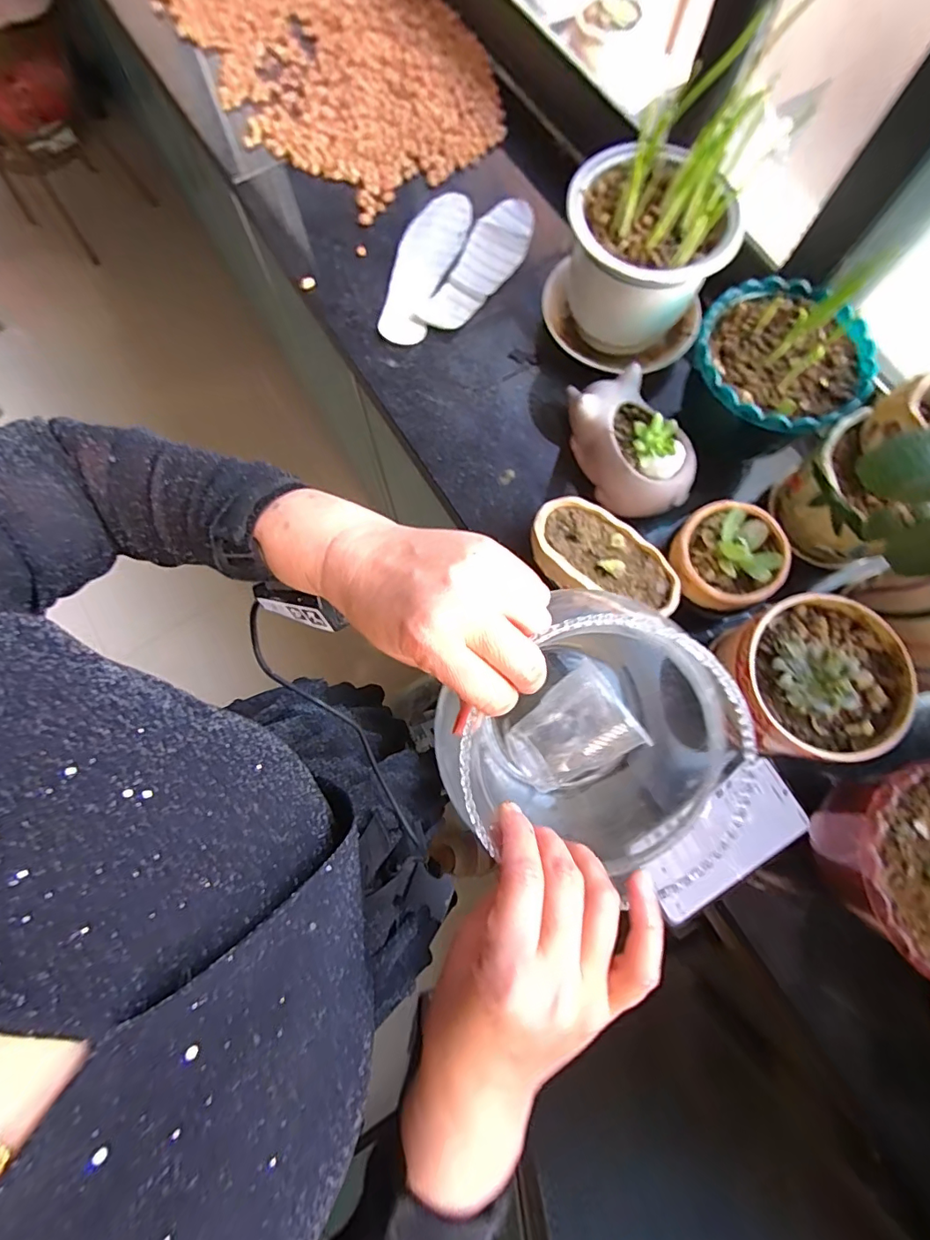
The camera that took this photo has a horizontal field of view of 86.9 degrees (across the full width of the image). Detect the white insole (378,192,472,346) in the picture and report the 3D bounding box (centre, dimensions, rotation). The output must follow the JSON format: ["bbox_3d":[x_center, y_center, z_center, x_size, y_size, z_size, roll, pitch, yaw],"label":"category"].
[{"bbox_3d":[-0.051,-0.427,0.588,0.068,0.007,0.224,18,79,4],"label":"white insole"}]

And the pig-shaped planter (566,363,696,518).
[{"bbox_3d":[0.162,-0.168,0.475,0.079,0.113,0.137,-34,80,-6],"label":"pig-shaped planter"}]

